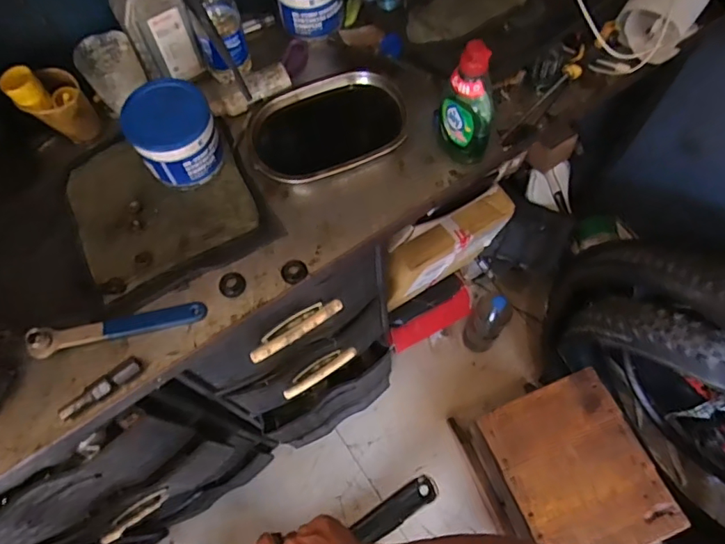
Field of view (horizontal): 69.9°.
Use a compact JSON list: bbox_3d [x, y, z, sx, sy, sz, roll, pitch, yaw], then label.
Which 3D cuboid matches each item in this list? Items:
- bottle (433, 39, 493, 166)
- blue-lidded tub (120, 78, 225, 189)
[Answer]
[{"bbox_3d":[0.125,-0.201,0.617,0.066,0.169,0.060,10,66,7],"label":"bottle"},{"bbox_3d":[-0.231,-0.169,0.645,0.097,0.102,0.089,-1,65,2],"label":"blue-lidded tub"}]

